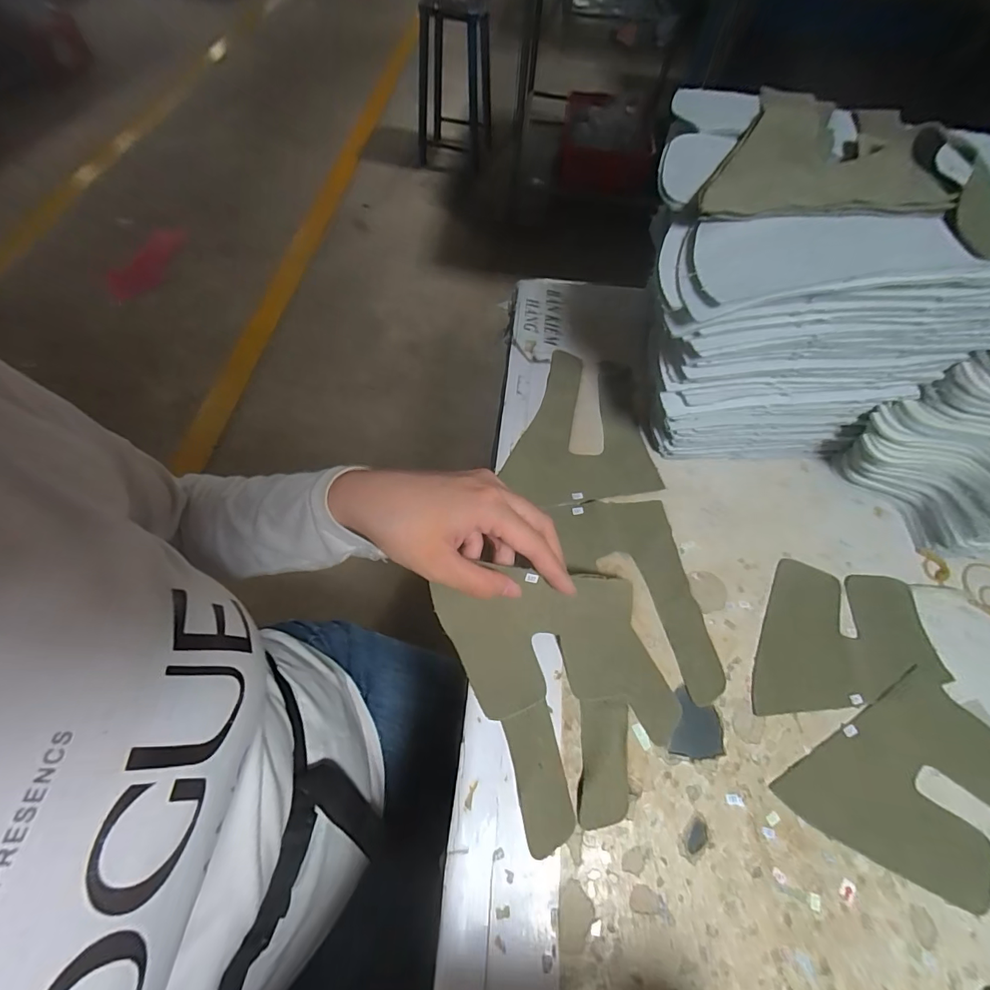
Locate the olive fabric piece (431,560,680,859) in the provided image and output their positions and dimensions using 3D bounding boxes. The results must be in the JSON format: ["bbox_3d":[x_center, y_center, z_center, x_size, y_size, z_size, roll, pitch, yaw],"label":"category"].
[{"bbox_3d":[0.046,0.113,0.274,0.119,0.043,0.144,-18,63,-13],"label":"olive fabric piece"}]

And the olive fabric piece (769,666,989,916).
[{"bbox_3d":[0.253,0.179,0.270,0.142,0.004,0.094,-25,65,-16],"label":"olive fabric piece"}]

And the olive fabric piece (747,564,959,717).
[{"bbox_3d":[0.237,0.095,0.317,0.135,0.004,0.096,-1,61,-4],"label":"olive fabric piece"}]

